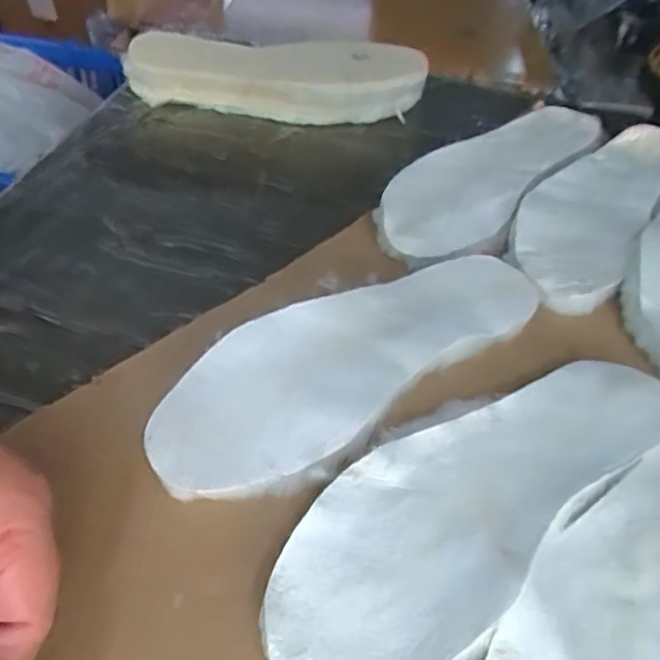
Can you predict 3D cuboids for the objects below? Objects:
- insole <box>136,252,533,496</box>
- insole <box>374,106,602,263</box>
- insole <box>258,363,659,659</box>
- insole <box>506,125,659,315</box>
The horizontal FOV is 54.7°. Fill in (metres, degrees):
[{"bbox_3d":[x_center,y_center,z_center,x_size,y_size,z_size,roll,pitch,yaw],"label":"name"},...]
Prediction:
[{"bbox_3d":[0.013,0.010,0.355,0.244,0.012,0.088,-31,54,-29],"label":"insole"},{"bbox_3d":[0.125,-0.129,0.508,0.086,0.007,0.264,33,52,26],"label":"insole"},{"bbox_3d":[0.072,0.073,0.301,0.244,0.013,0.083,-32,55,-30],"label":"insole"},{"bbox_3d":[0.208,-0.100,0.492,0.084,0.013,0.257,29,51,23],"label":"insole"}]

